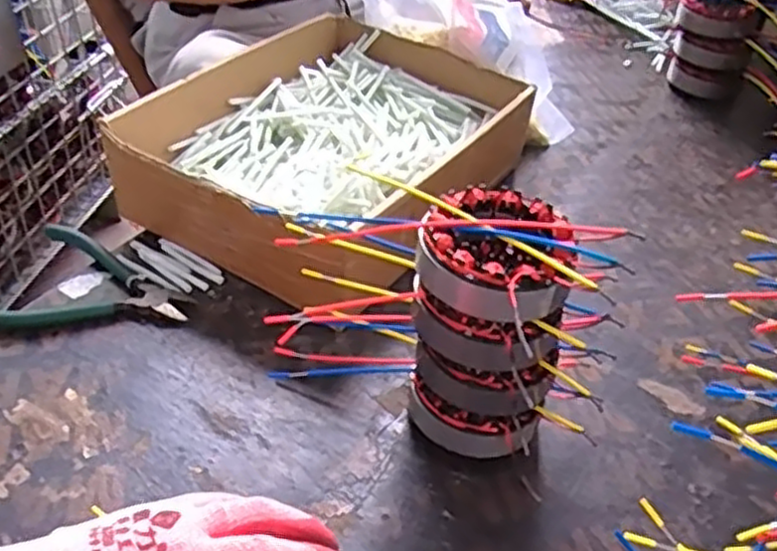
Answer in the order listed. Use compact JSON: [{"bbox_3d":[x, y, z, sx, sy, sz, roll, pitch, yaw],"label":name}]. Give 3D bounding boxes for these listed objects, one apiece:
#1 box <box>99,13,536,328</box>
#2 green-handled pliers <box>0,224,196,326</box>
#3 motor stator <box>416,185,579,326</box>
[{"bbox_3d":[-0.042,-0.115,0.664,0.245,0.088,0.333,25,45,22],"label":"box"},{"bbox_3d":[-0.229,-0.001,0.567,0.143,0.022,0.087,-3,41,-9],"label":"green-handled pliers"},{"bbox_3d":[0.062,-0.013,0.411,0.090,0.033,0.089,15,41,13],"label":"motor stator"}]

